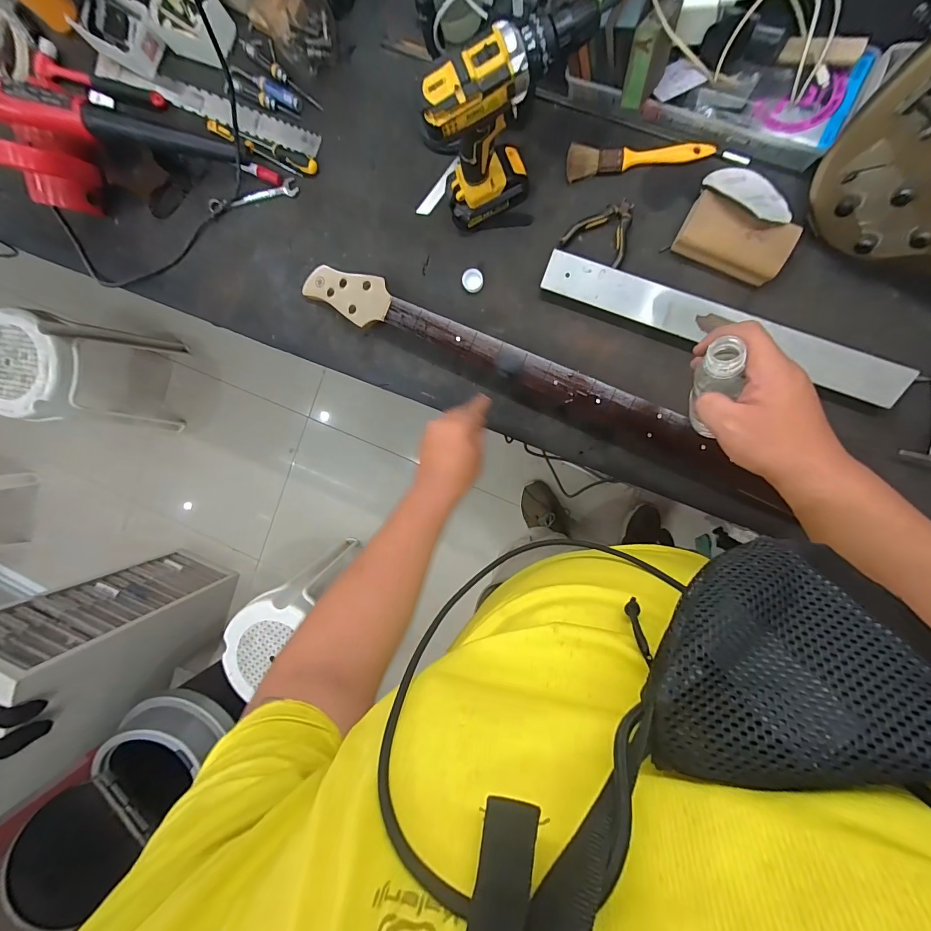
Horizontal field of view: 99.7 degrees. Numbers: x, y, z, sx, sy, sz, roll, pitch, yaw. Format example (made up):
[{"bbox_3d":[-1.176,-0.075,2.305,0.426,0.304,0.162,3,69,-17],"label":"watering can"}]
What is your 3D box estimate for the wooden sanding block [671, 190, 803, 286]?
[{"bbox_3d":[0.353,-0.296,0.518,0.132,0.044,0.063,26,97,7],"label":"wooden sanding block"}]

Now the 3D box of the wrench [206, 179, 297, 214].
[{"bbox_3d":[-0.348,-0.439,0.642,0.153,0.015,0.027,-10,92,10],"label":"wrench"}]

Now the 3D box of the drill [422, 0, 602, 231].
[{"bbox_3d":[0.048,-0.414,0.480,0.191,0.202,0.070,-30,88,10],"label":"drill"}]

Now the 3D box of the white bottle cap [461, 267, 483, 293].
[{"bbox_3d":[0.011,-0.281,0.597,0.031,0.014,0.031,1,94,9],"label":"white bottle cap"}]

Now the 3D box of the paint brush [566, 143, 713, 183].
[{"bbox_3d":[0.239,-0.425,0.545,0.188,0.012,0.042,4,94,9],"label":"paint brush"}]

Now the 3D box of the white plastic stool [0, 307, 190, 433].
[{"bbox_3d":[-1.255,-0.313,1.307,0.295,0.449,0.315,13,96,8],"label":"white plastic stool"}]

